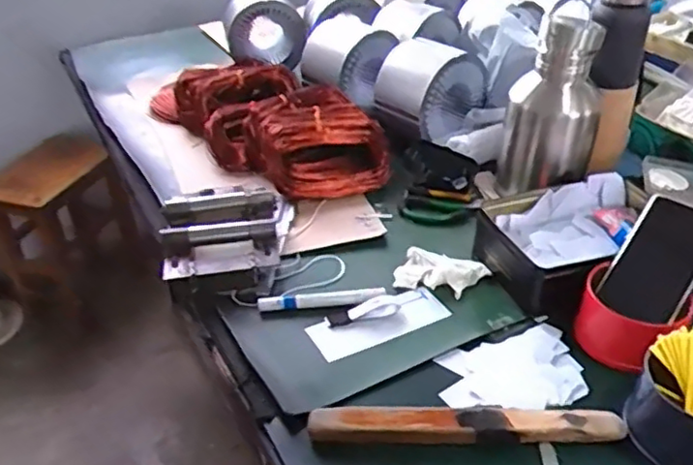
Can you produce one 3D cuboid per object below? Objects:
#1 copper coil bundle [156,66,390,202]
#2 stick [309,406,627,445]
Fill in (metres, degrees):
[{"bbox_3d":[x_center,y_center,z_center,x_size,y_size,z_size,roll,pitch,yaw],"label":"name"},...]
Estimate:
[{"bbox_3d":[-0.135,-0.181,1.043,0.196,0.089,0.485,-26,40,-28],"label":"copper coil bundle"},{"bbox_3d":[0.106,0.169,0.573,0.271,0.027,0.030,-2,35,3],"label":"stick"}]

